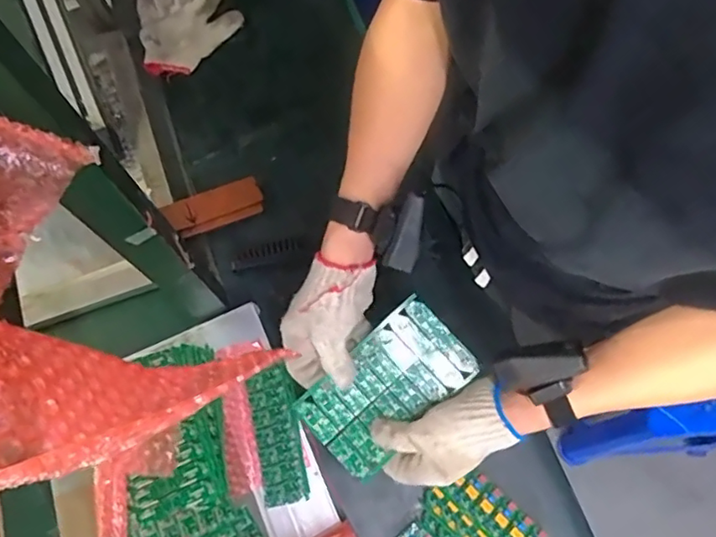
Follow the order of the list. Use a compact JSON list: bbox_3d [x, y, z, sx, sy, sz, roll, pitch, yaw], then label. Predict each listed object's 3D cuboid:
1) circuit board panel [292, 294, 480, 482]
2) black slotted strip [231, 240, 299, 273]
[{"bbox_3d":[0.029,0.115,0.553,0.163,0.004,0.096,-43,84,-3],"label":"circuit board panel"},{"bbox_3d":[-0.122,-0.019,0.737,0.089,0.007,0.025,-20,71,-4],"label":"black slotted strip"}]

